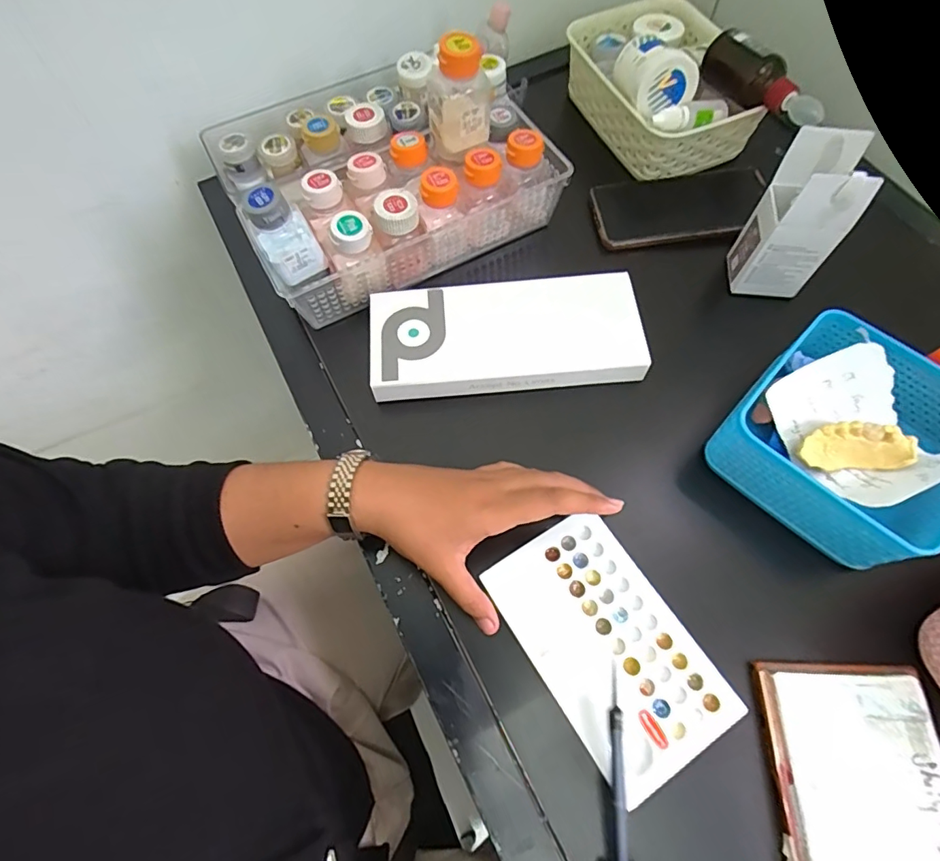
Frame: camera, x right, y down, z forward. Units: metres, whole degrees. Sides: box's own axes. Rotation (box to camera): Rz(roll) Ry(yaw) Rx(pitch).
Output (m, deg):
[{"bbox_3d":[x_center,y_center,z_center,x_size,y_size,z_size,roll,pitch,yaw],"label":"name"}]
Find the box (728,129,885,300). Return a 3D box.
[{"bbox_3d":[0.256,-0.165,0.391,0.055,0.112,0.057,12,67,7],"label":"box"}]

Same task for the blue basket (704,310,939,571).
[{"bbox_3d":[0.257,0.004,0.340,0.131,0.059,0.129,39,73,17],"label":"blue basket"}]

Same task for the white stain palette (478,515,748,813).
[{"bbox_3d":[0.087,0.134,0.317,0.094,0.009,0.151,-31,69,-11],"label":"white stain palette"}]

